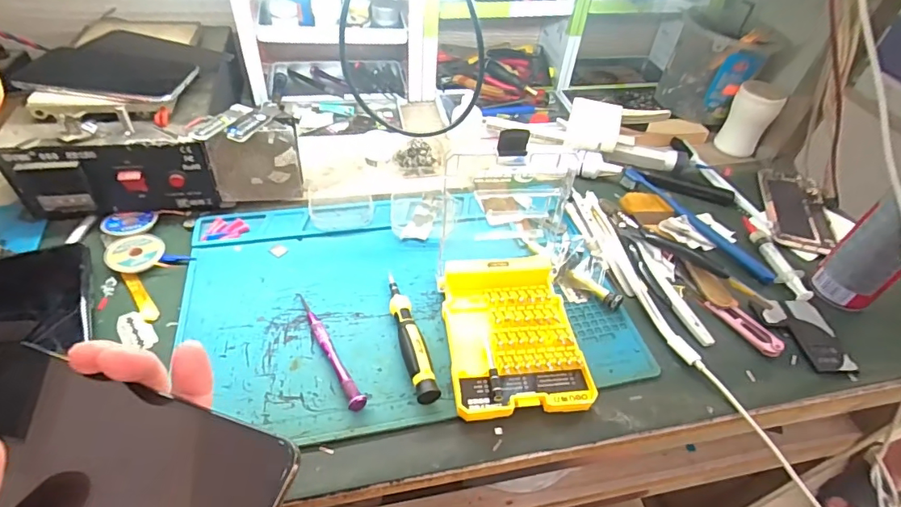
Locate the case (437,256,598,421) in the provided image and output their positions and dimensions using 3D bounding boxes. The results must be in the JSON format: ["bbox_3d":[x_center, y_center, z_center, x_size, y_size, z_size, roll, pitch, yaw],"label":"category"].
[{"bbox_3d":[0.049,0.063,0.393,0.103,0.028,0.135,-2,48,-9],"label":"case"}]

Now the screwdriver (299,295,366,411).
[{"bbox_3d":[-0.099,0.074,0.385,0.012,0.013,0.122,-23,54,-25],"label":"screwdriver"}]

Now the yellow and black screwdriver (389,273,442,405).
[{"bbox_3d":[-0.034,0.064,0.392,0.018,0.020,0.124,-10,49,-15],"label":"yellow and black screwdriver"}]

